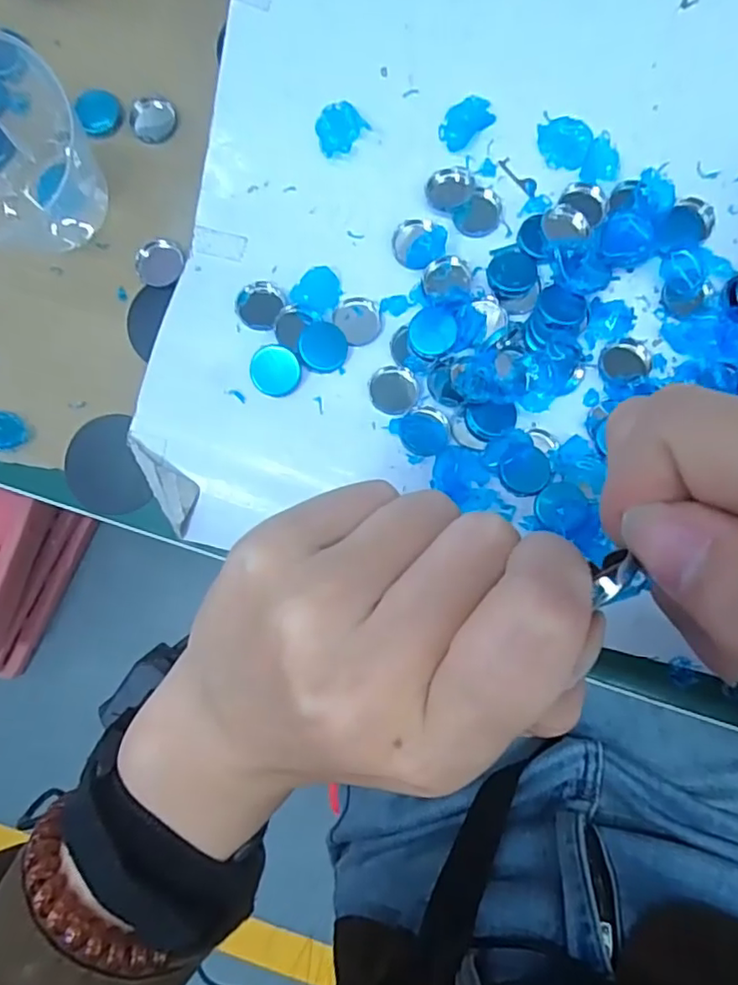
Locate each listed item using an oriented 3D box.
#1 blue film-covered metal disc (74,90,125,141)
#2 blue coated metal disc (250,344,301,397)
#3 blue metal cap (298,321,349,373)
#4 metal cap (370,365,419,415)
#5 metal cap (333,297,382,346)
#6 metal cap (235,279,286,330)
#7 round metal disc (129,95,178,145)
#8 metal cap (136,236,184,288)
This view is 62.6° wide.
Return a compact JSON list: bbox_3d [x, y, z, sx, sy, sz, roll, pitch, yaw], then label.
[{"bbox_3d":[-0.107,-0.151,0.240,0.018,0.004,0.020,-38,84,-1],"label":"blue film-covered metal disc"},{"bbox_3d":[-0.034,-0.045,0.223,0.018,0.005,0.018,0,85,2],"label":"blue coated metal disc"},{"bbox_3d":[-0.017,-0.055,0.227,0.017,0.005,0.019,18,86,4],"label":"blue metal cap"},{"bbox_3d":[0.009,-0.038,0.226,0.017,0.004,0.018,0,85,2],"label":"metal cap"},{"bbox_3d":[-0.004,-0.066,0.233,0.017,0.004,0.018,0,85,2],"label":"metal cap"},{"bbox_3d":[-0.042,-0.072,0.232,0.017,0.004,0.019,27,87,5],"label":"metal cap"},{"bbox_3d":[-0.086,-0.148,0.240,0.019,0.004,0.017,-39,84,-1],"label":"round metal disc"},{"bbox_3d":[-0.081,-0.089,0.236,0.018,0.004,0.019,0,85,2],"label":"metal cap"}]

